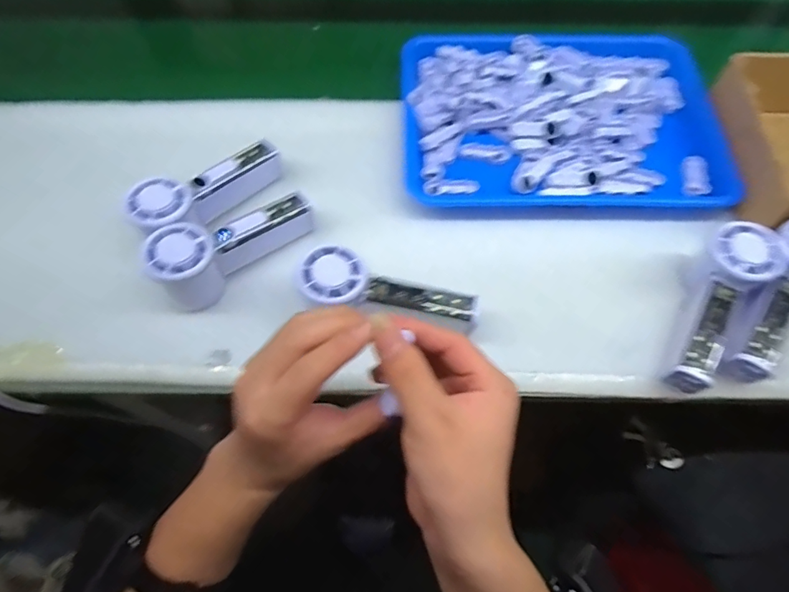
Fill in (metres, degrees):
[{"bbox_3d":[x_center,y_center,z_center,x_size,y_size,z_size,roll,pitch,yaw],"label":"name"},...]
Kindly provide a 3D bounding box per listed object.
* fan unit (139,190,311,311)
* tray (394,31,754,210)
[{"bbox_3d":[-0.146,-0.044,0.438,0.148,0.054,0.057,-32,67,-28],"label":"fan unit"},{"bbox_3d":[0.184,-0.203,0.528,0.341,0.029,0.242,3,63,2],"label":"tray"}]

